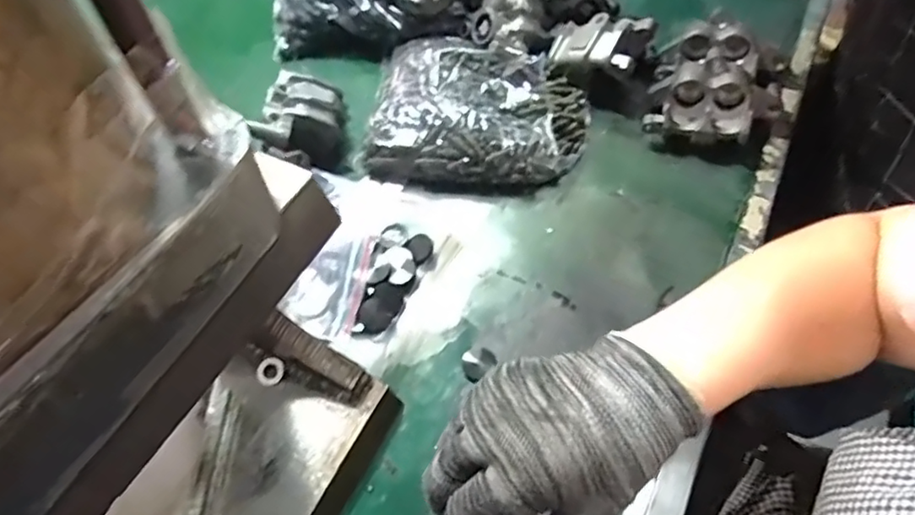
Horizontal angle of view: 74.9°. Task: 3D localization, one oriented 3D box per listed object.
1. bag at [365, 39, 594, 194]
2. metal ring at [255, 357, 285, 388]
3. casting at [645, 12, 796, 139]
[{"bbox_3d":[0.018,-0.135,0.534,0.186,0.053,0.151,9,57,8],"label":"bag"},{"bbox_3d":[-0.124,0.075,0.395,0.019,0.005,0.018,-1,56,1],"label":"metal ring"},{"bbox_3d":[0.235,-0.154,0.533,0.111,0.049,0.131,22,59,16],"label":"casting"}]

